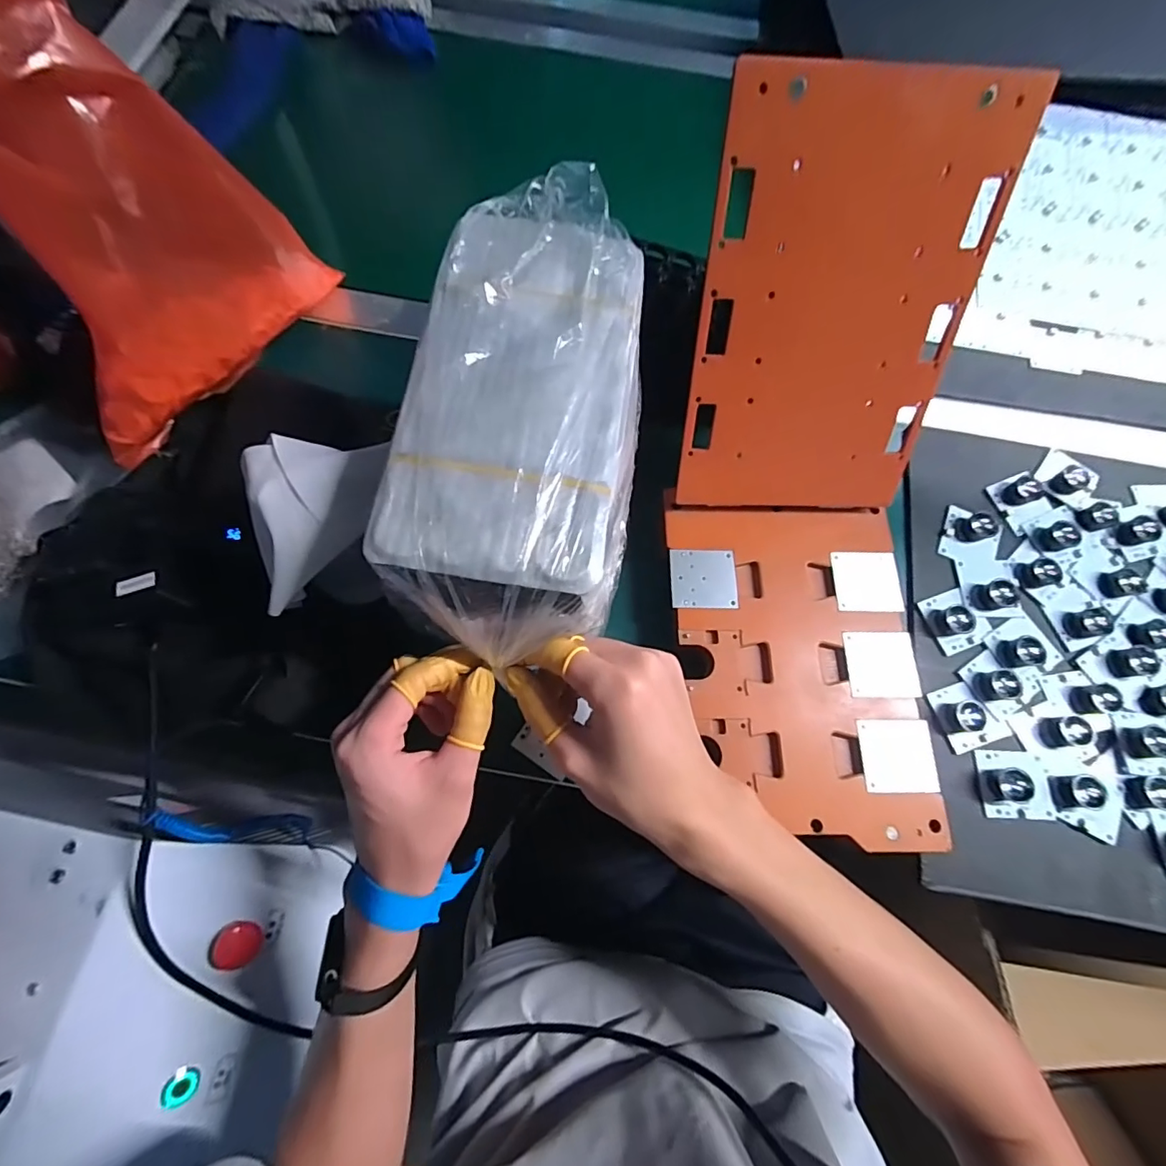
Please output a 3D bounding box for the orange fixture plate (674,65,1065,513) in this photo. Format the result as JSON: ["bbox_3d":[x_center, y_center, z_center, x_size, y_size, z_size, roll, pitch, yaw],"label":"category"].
[{"bbox_3d":[0.149,-0.154,0.313,0.153,0.230,0.006,1,35,-2],"label":"orange fixture plate"}]

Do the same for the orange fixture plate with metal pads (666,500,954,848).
[{"bbox_3d":[0.149,0.054,0.354,0.162,0.009,0.228,-2,72,-2],"label":"orange fixture plate with metal pads"}]

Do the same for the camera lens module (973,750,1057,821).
[{"bbox_3d":[0.310,0.142,0.360,0.048,0.018,0.045,3,72,-1],"label":"camera lens module"}]

